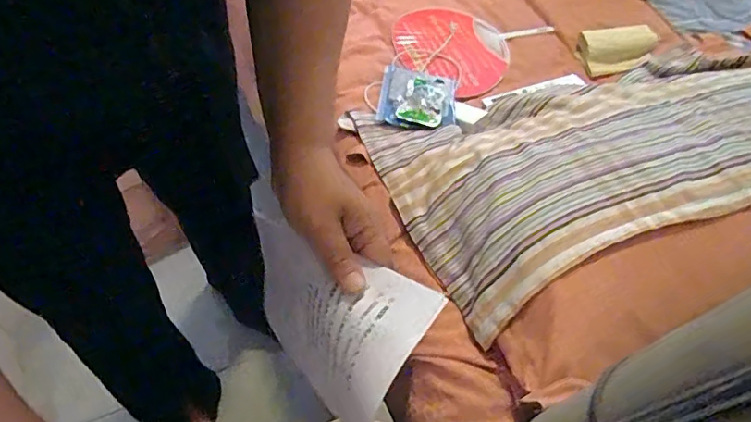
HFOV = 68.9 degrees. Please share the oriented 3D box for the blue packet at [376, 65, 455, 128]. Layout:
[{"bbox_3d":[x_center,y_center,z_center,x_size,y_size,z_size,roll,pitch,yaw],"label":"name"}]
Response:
[{"bbox_3d":[0.065,-0.181,0.869,0.116,0.030,0.155,9,54,1],"label":"blue packet"}]

